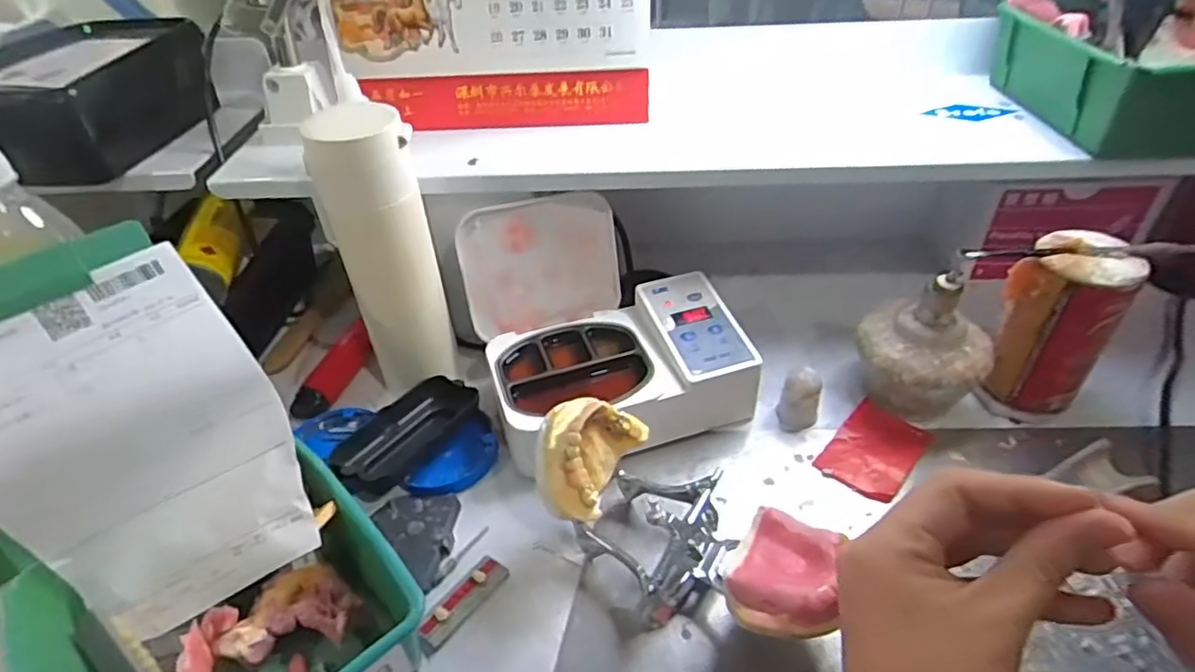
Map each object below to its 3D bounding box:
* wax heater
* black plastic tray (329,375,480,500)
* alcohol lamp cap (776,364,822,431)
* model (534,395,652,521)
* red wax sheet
[{"bbox_3d":[0.008,-0.007,0.491,0.190,0.133,0.157,-13,41,-14],"label":"wax heater"},{"bbox_3d":[-0.141,0.071,0.482,0.044,0.022,0.105,26,47,30],"label":"black plastic tray"},{"bbox_3d":[0.154,0.047,0.495,0.028,0.045,0.026,-1,39,1],"label":"alcohol lamp cap"},{"bbox_3d":[-0.007,0.065,0.390,0.049,0.046,0.077,18,43,23],"label":"model"},{"bbox_3d":[0.203,0.082,0.478,0.056,0.012,0.085,29,48,32],"label":"red wax sheet"}]

